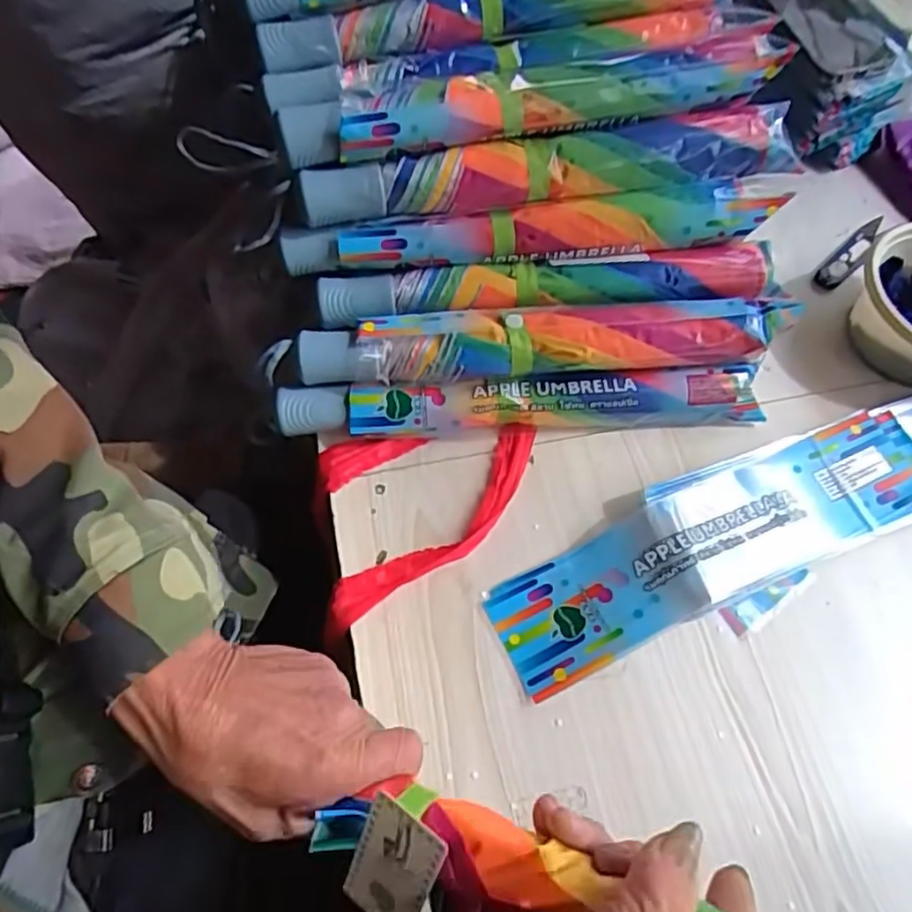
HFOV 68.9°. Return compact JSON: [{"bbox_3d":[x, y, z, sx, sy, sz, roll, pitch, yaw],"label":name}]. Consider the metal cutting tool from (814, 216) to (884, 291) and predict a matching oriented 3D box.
[{"bbox_3d":[0.362,-0.186,0.606,0.113,0.007,0.021,-41,72,-20],"label":"metal cutting tool"}]

